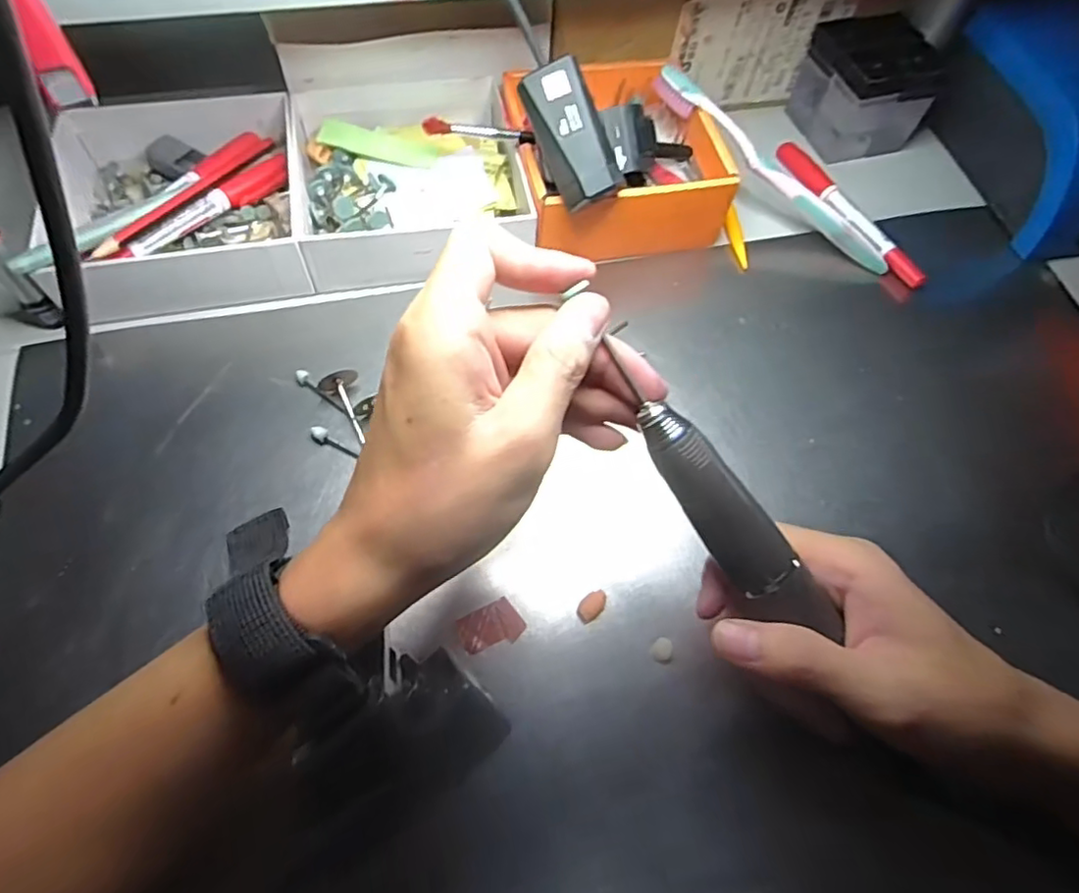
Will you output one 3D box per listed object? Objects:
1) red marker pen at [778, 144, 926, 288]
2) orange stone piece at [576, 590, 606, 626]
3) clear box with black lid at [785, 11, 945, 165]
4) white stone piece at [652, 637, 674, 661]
[{"bbox_3d":[0.201,-0.154,0.411,0.021,0.012,0.138,-19,65,-13],"label":"red marker pen"},{"bbox_3d":[0.024,0.073,0.283,0.009,0.008,0.015,41,67,16],"label":"orange stone piece"},{"bbox_3d":[0.230,-0.250,0.432,0.078,0.070,0.070,-8,63,-8],"label":"clear box with black lid"},{"bbox_3d":[0.055,0.090,0.276,0.008,0.004,0.010,11,62,2],"label":"white stone piece"}]

